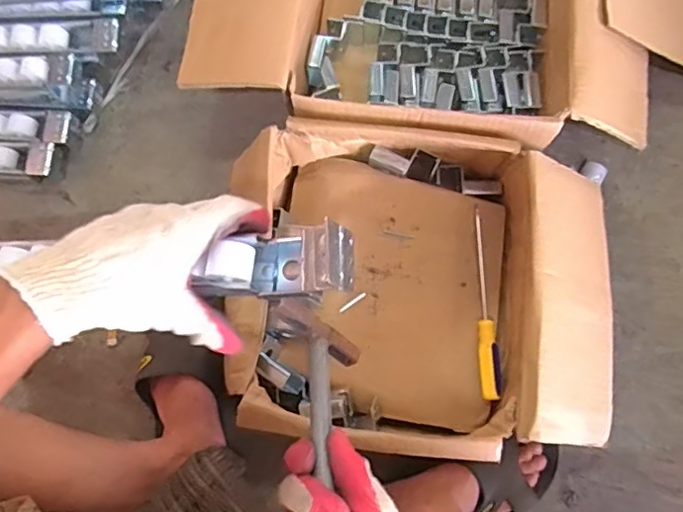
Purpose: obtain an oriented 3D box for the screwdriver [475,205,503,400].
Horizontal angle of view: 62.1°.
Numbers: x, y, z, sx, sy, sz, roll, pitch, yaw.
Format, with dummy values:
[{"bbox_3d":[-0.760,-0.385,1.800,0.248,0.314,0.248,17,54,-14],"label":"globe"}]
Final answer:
[{"bbox_3d":[0.165,0.049,0.654,0.024,0.019,0.224,0,76,1],"label":"screwdriver"}]

